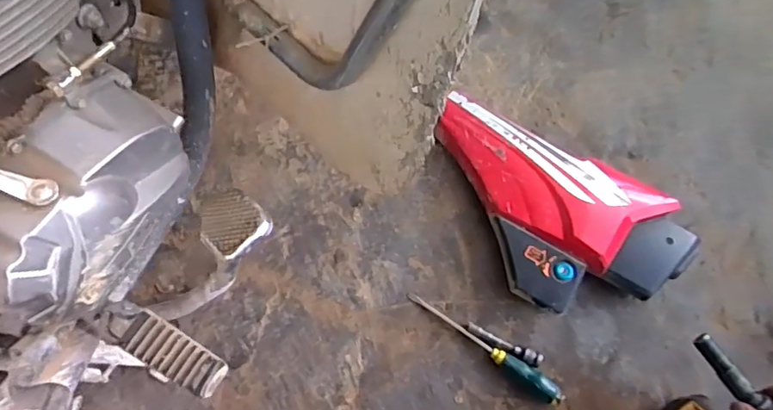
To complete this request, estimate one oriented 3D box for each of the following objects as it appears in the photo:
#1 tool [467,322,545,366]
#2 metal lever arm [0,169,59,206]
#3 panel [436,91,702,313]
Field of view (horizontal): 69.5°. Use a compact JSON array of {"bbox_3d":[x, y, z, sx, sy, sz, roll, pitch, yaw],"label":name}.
[{"bbox_3d":[0.170,0.201,0.799,0.113,0.013,0.019,23,73,10],"label":"tool"},{"bbox_3d":[-0.257,-0.018,0.379,0.061,0.007,0.020,29,71,-20],"label":"metal lever arm"},{"bbox_3d":[0.254,-0.025,0.848,0.269,0.071,0.400,-30,72,-8],"label":"panel"}]

